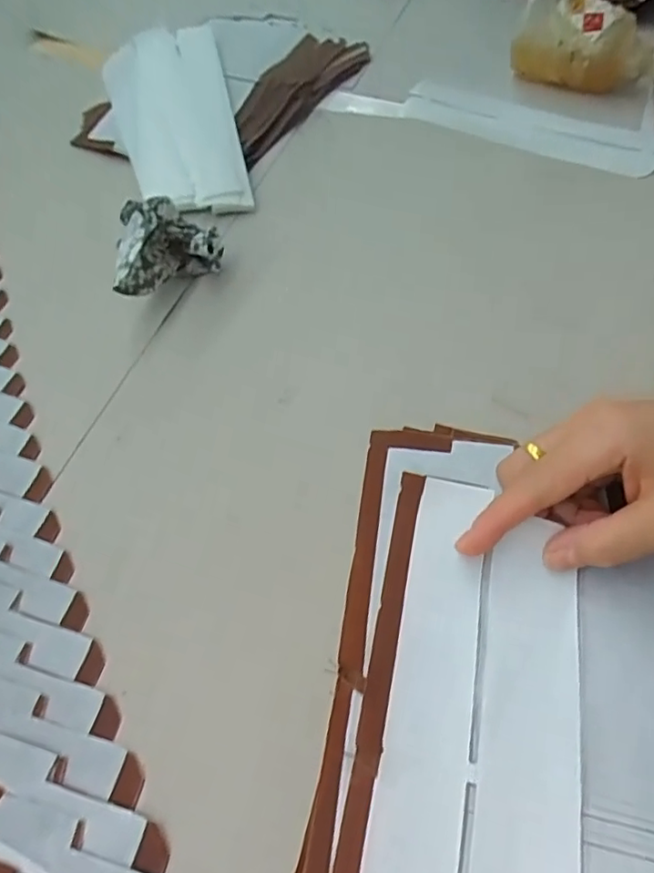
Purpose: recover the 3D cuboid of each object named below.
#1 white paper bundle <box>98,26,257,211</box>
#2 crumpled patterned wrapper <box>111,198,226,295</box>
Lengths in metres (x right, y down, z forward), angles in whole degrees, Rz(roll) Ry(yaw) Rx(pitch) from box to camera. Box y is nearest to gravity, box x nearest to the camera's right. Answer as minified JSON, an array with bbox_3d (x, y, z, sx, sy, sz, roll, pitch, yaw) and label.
[{"bbox_3d":[-0.127,-0.261,0.473,0.101,0.035,0.237,-11,56,-8],"label":"white paper bundle"},{"bbox_3d":[-0.105,-0.118,0.361,0.073,0.041,0.039,-36,62,-22],"label":"crumpled patterned wrapper"}]

